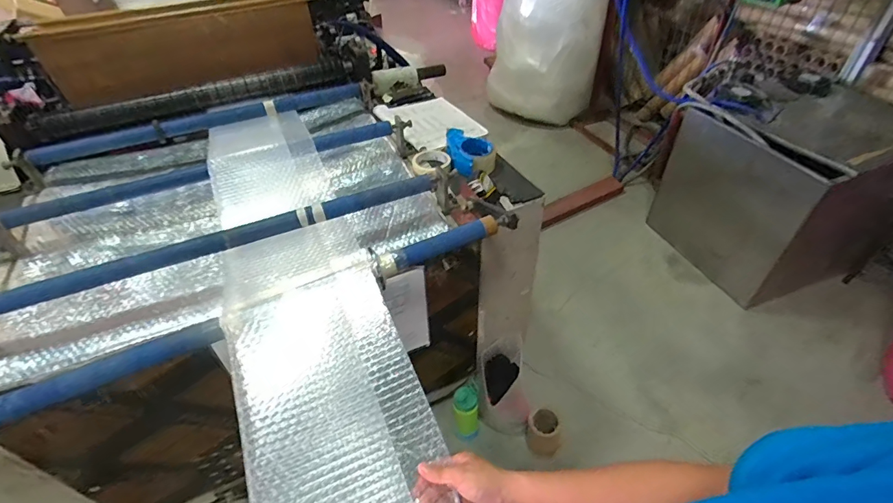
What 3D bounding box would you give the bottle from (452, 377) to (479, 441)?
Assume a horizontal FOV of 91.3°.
[{"bbox_3d":[0.060,0.486,1.325,0.075,0.197,0.088,-8,44,-6],"label":"bottle"}]

